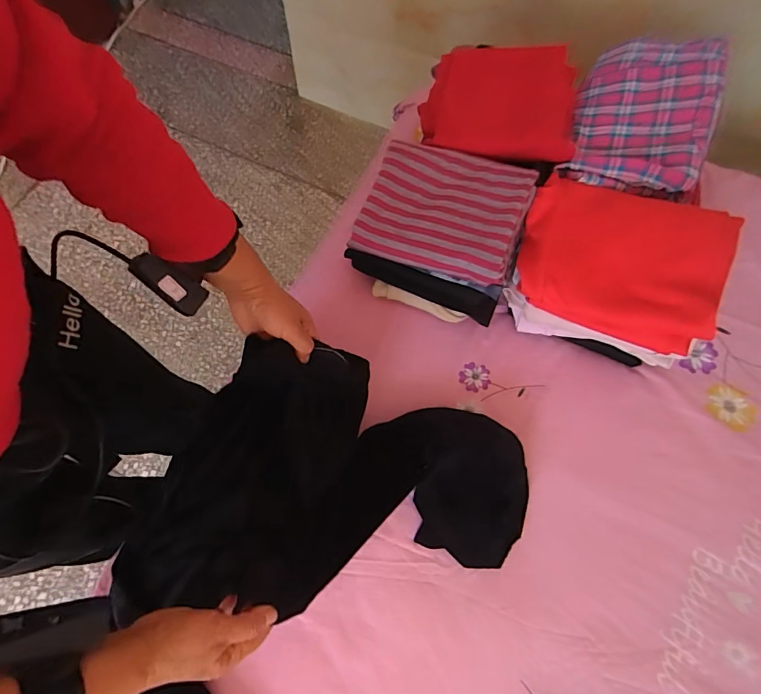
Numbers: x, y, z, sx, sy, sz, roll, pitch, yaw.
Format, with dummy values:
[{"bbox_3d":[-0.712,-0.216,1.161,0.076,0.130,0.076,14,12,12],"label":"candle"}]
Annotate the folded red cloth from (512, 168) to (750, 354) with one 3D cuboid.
[{"bbox_3d":[0.313,-0.122,0.599,0.250,0.083,0.184,23,71,8],"label":"folded red cloth"}]

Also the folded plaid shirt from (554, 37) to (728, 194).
[{"bbox_3d":[0.370,-0.337,0.639,0.191,0.053,0.241,7,85,26],"label":"folded plaid shirt"}]

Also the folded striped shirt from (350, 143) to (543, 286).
[{"bbox_3d":[0.086,-0.189,0.616,0.214,0.056,0.172,19,71,7],"label":"folded striped shirt"}]

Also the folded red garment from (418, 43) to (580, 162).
[{"bbox_3d":[0.173,-0.354,0.661,0.219,0.069,0.194,16,70,6],"label":"folded red garment"}]

